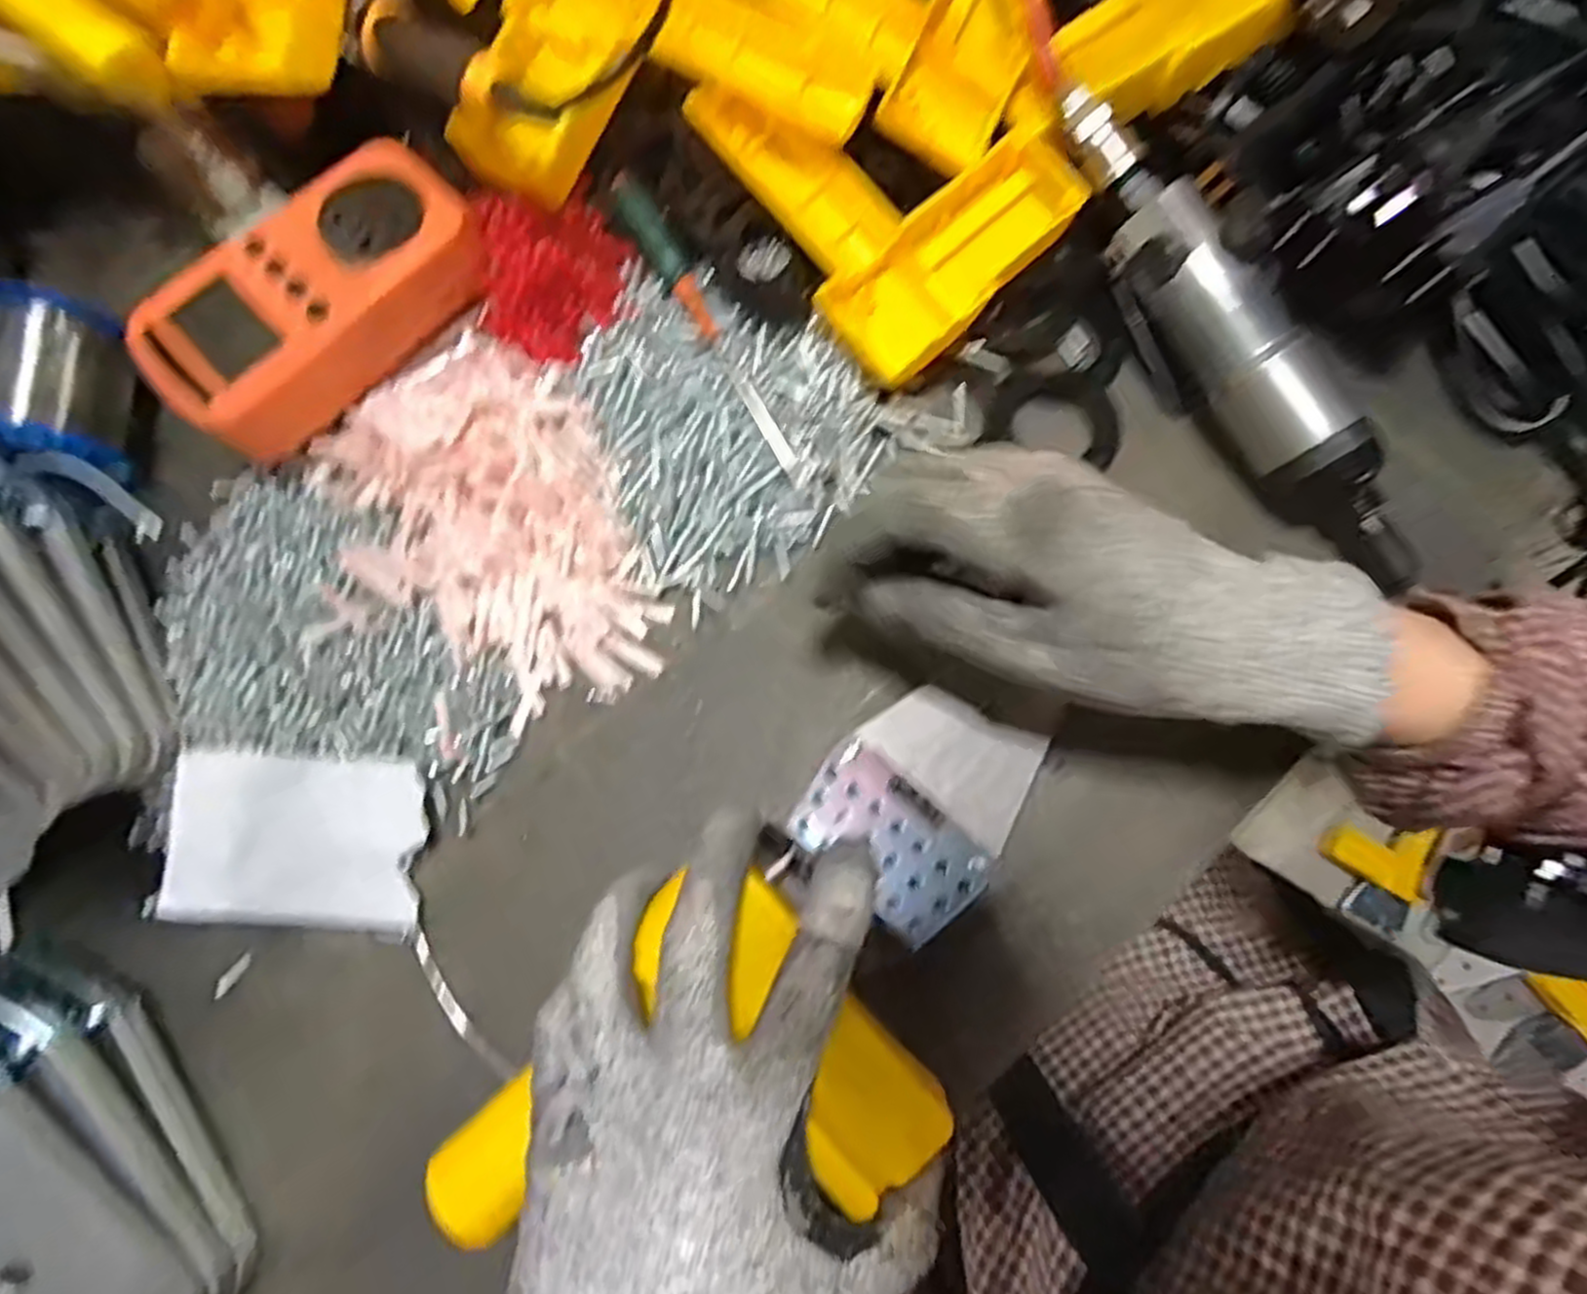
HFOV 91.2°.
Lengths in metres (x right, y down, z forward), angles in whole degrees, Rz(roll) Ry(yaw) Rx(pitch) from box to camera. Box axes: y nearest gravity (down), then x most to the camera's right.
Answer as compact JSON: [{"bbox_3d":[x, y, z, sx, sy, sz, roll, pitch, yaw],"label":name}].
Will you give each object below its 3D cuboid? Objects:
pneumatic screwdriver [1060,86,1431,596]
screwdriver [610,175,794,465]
[{"bbox_3d":[0.181,-0.125,0.323,0.035,0.047,0.234,-30,77,-7],"label":"pneumatic screwdriver"},{"bbox_3d":[-0.037,-0.136,0.325,0.013,0.010,0.137,-31,92,-7],"label":"screwdriver"}]

